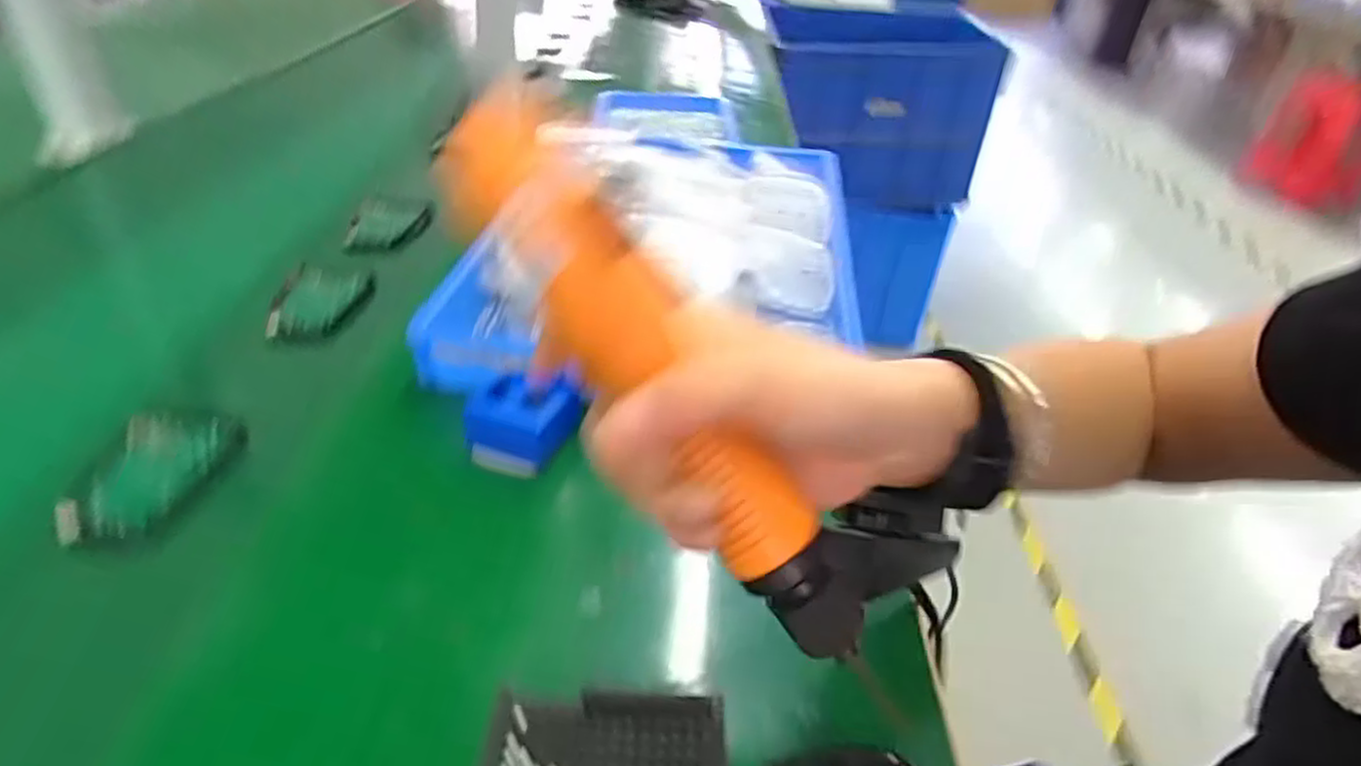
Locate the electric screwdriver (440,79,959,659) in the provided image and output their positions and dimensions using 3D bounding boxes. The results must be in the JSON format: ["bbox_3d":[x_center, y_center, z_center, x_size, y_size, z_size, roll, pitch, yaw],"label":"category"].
[{"bbox_3d":[0.008,0.004,0.231,0.040,0.209,0.044,-31,20,33],"label":"electric screwdriver"}]

